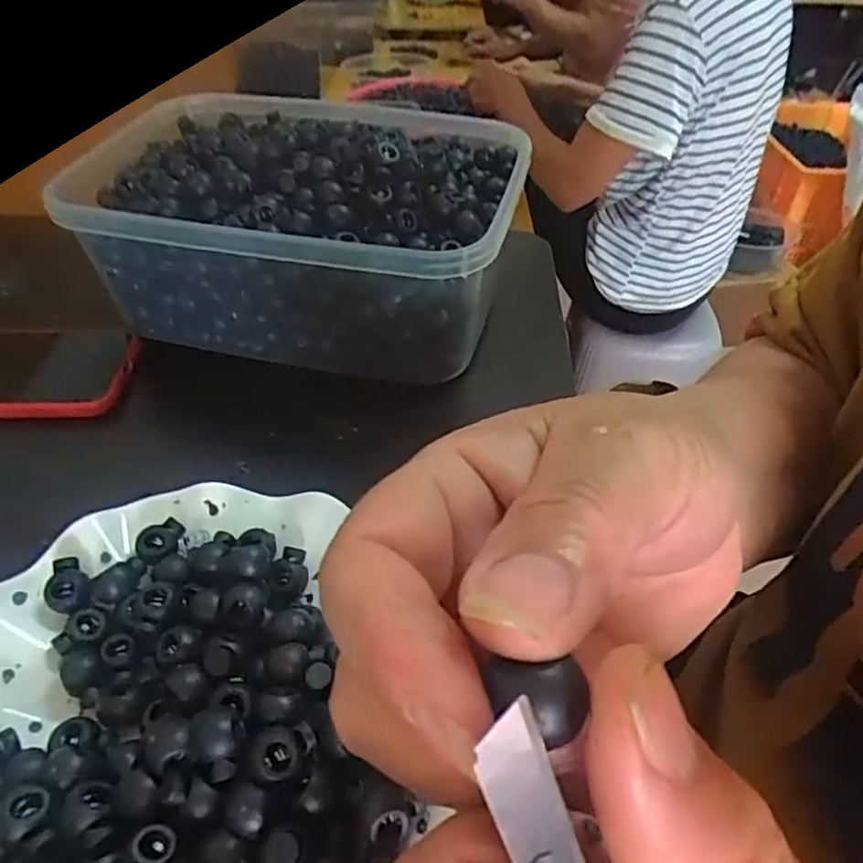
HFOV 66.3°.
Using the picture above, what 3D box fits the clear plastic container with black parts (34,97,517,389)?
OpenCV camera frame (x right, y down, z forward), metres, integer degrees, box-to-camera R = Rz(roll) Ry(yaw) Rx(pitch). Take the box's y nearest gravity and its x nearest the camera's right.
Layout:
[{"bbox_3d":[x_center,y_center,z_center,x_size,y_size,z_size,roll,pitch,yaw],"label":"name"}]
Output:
[{"bbox_3d":[-0.075,-0.121,0.388,0.241,0.102,0.164,12,44,11],"label":"clear plastic container with black parts"}]

